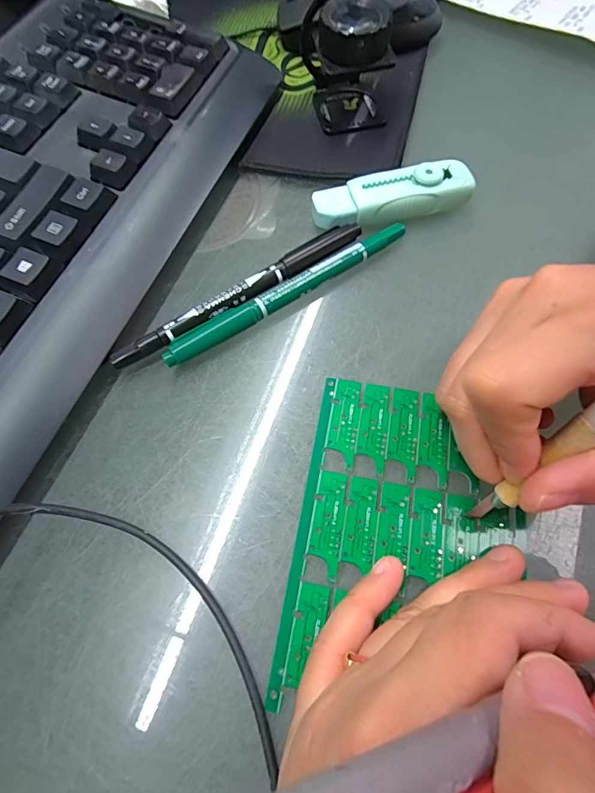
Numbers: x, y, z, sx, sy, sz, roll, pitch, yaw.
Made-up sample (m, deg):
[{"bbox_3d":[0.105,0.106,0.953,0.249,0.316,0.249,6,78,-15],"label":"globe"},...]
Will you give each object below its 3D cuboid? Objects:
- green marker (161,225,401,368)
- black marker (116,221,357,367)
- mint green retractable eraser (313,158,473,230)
[{"bbox_3d":[-0.003,-0.053,0.209,0.138,0.012,0.015,-31,68,-12],"label":"green marker"},{"bbox_3d":[-0.027,-0.052,0.210,0.140,0.011,0.011,-34,69,-13],"label":"black marker"},{"bbox_3d":[0.051,-0.109,0.228,0.084,0.019,0.025,-10,66,-3],"label":"mint green retractable eraser"}]

